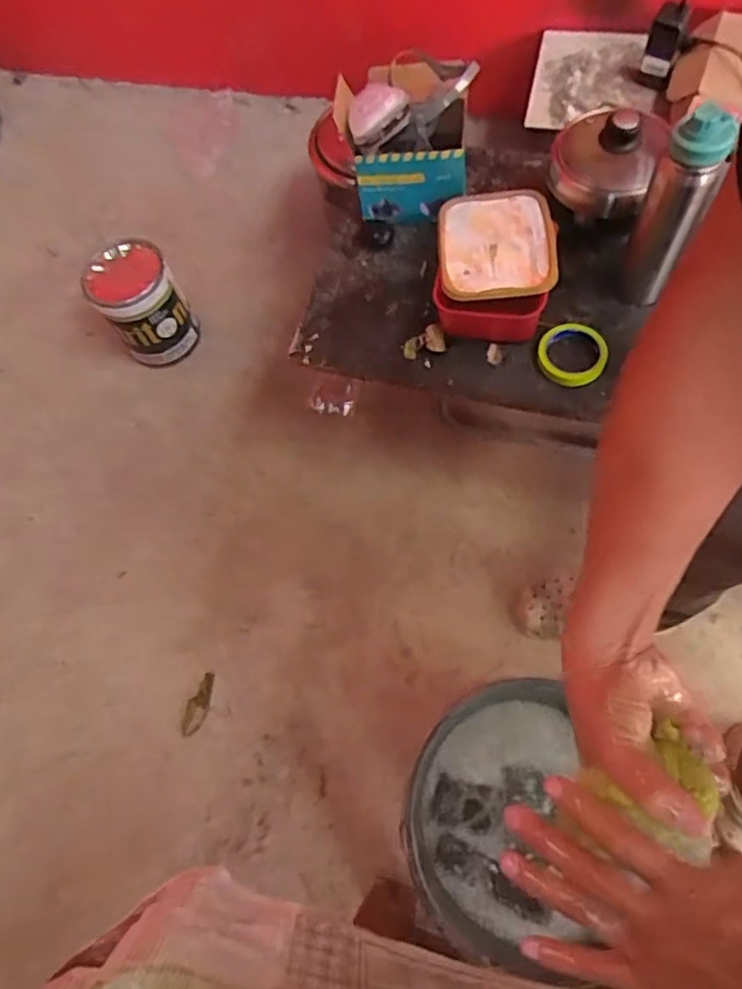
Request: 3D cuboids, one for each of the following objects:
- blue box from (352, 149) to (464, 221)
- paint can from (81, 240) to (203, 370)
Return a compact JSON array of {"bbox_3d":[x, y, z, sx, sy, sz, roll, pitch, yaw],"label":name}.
[{"bbox_3d":[0.063,-0.484,0.977,0.165,0.125,0.021,-4,66,3],"label":"blue box"},{"bbox_3d":[-0.444,-0.362,1.234,0.152,0.218,0.142,-2,67,4],"label":"paint can"}]

